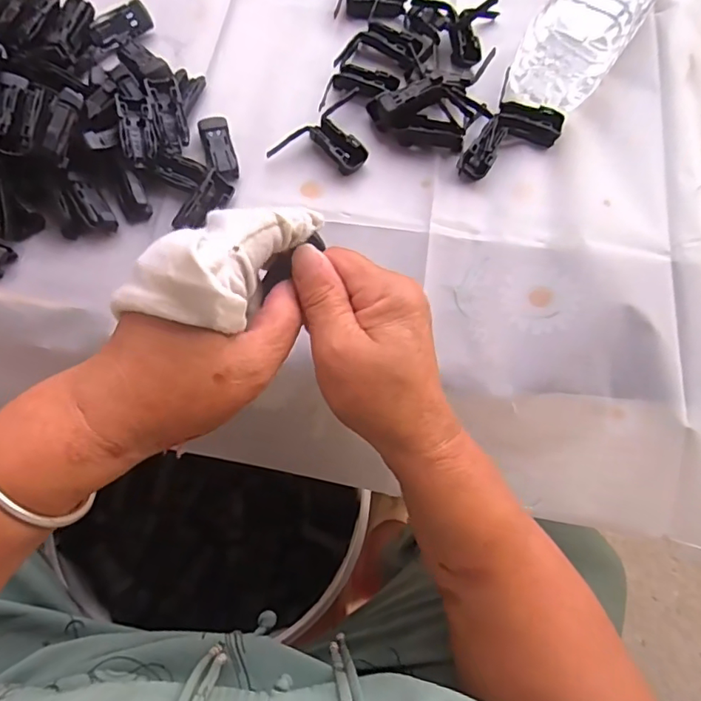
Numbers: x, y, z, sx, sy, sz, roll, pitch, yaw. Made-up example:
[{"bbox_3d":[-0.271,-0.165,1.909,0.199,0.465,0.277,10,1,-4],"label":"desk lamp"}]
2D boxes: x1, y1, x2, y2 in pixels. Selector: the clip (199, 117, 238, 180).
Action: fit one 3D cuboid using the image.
[{"bbox_3d":[-0.091,-0.139,0.354,0.019,0.014,0.048,-13,71,-6],"label":"clip"}]

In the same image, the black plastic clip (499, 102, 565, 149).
[{"bbox_3d":[0.131,-0.166,0.374,0.046,0.013,0.027,12,70,2],"label":"black plastic clip"}]

